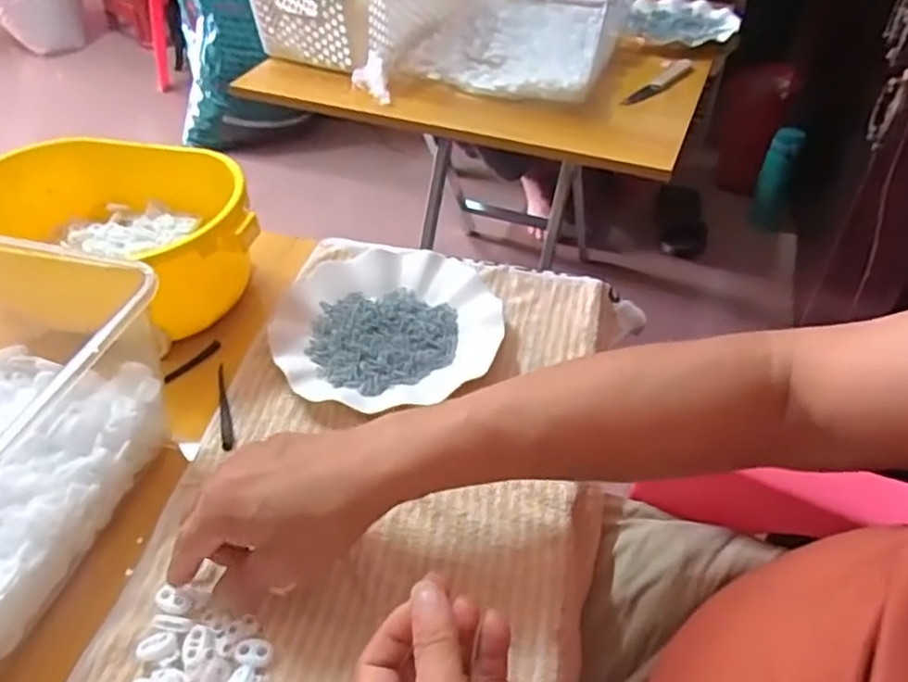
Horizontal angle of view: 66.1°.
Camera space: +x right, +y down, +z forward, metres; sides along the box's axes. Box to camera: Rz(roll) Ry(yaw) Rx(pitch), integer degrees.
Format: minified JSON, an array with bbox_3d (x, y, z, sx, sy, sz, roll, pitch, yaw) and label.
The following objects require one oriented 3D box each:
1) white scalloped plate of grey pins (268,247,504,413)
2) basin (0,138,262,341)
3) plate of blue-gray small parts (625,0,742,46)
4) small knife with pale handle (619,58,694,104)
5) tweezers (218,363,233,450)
[{"bbox_3d":[-0.054,-0.012,0.579,0.180,0.025,0.180,0,44,0],"label":"white scalloped plate of grey pins"},{"bbox_3d":[-0.284,-0.093,0.595,0.251,0.094,0.149,10,45,10],"label":"basin"},{"bbox_3d":[0.362,-0.513,1.106,0.164,0.015,0.185,10,45,10],"label":"plate of blue-gray small parts"},{"bbox_3d":[0.286,-0.357,0.964,0.026,0.009,0.179,29,51,26],"label":"small knife with pale handle"},{"bbox_3d":[-0.174,0.049,0.524,0.008,0.005,0.084,-13,46,-13],"label":"tweezers"}]

